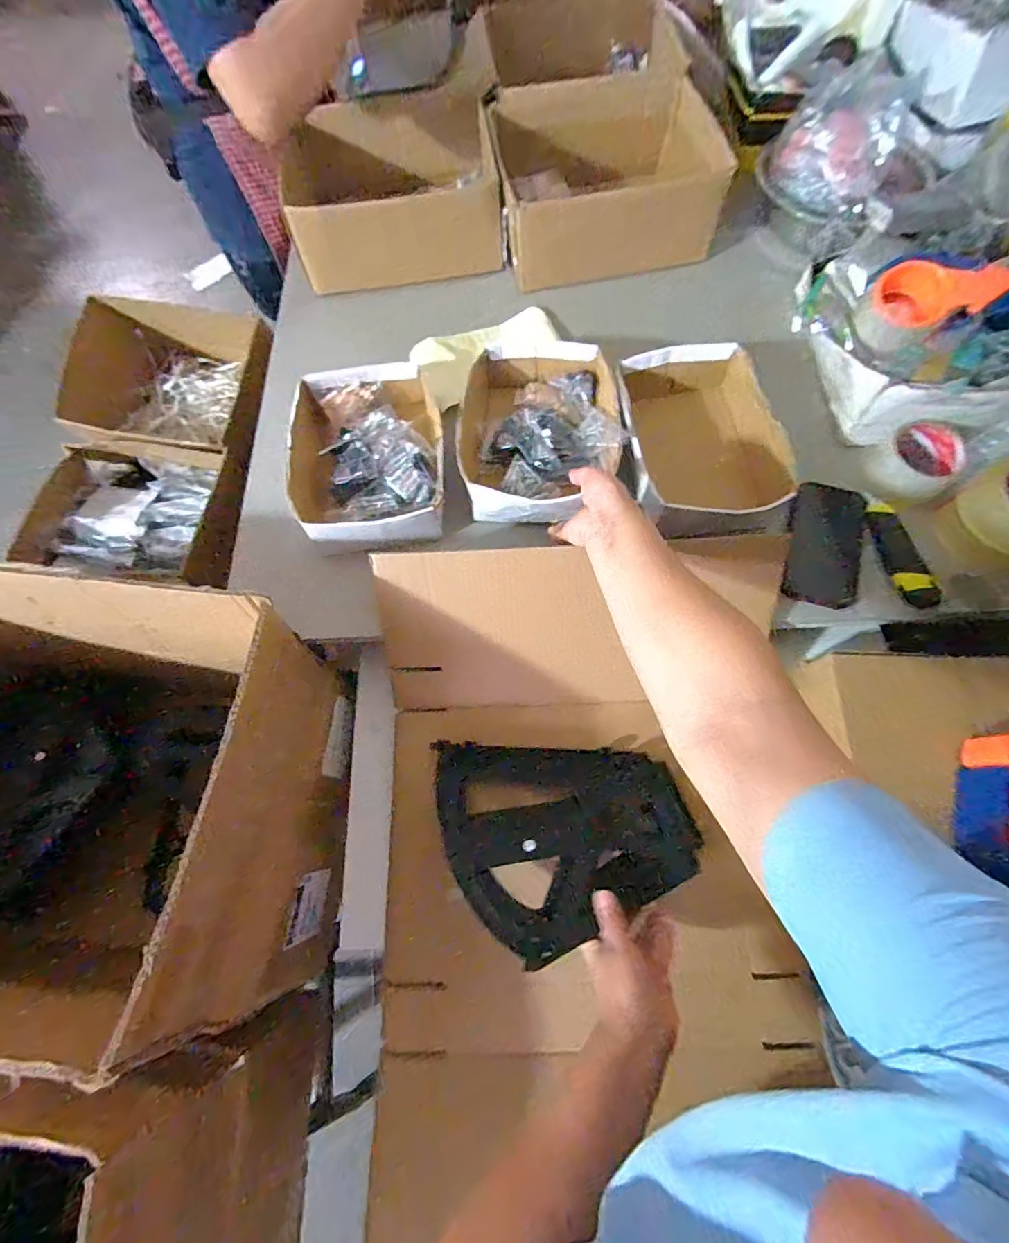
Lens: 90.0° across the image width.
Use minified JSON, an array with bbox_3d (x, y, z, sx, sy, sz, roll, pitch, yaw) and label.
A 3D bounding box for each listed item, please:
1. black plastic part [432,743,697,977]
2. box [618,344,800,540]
[{"bbox_3d":[0.064,0.209,0.550,0.250,0.029,0.223,-22,69,-8],"label":"black plastic part"},{"bbox_3d":[0.247,-0.209,0.652,0.208,0.135,0.261,-5,68,-1],"label":"box"}]

